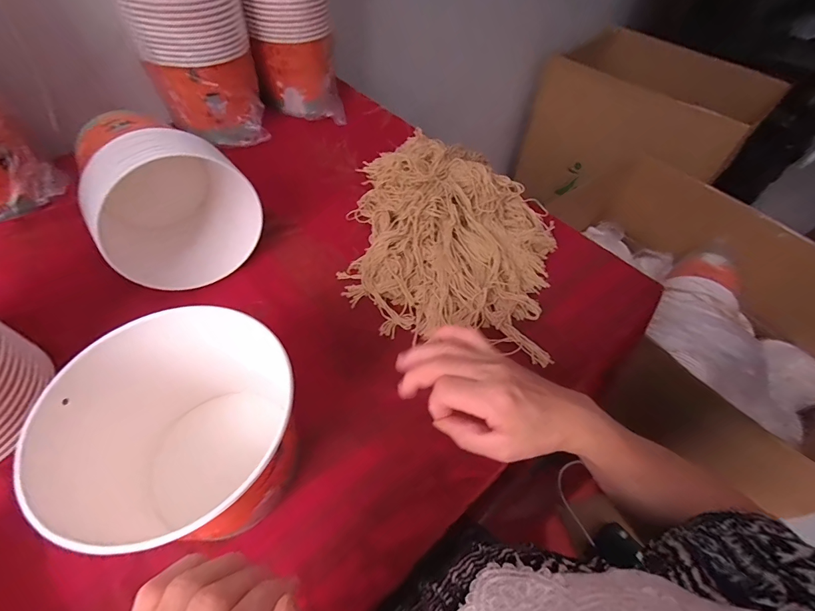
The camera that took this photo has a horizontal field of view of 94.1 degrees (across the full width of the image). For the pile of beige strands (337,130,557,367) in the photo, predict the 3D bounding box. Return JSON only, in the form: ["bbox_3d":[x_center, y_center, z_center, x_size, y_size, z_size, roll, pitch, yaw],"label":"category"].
[{"bbox_3d":[0.063,-0.106,0.502,0.274,0.078,0.303,10,55,3],"label":"pile of beige strands"}]

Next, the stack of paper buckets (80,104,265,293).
[{"bbox_3d":[-0.299,-0.146,0.457,0.159,0.142,0.211,-32,63,-24],"label":"stack of paper buckets"}]

